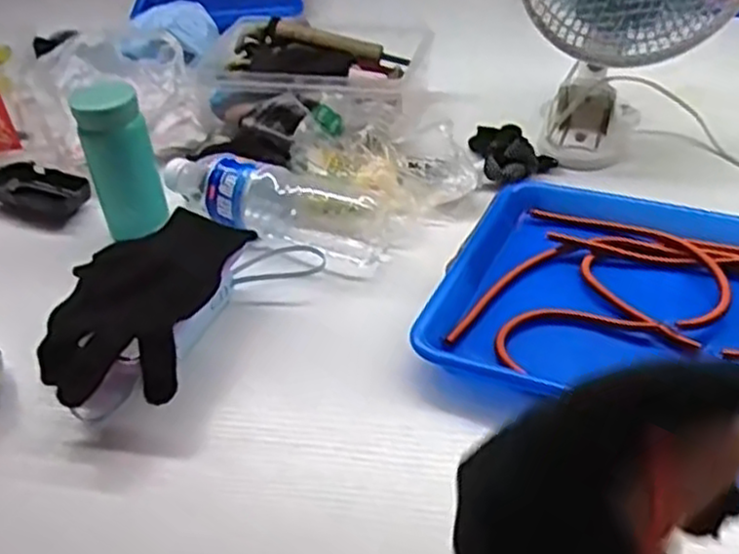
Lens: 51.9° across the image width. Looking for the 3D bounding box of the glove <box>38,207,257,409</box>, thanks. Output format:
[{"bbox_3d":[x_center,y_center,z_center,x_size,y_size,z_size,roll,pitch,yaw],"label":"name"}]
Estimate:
[{"bbox_3d":[-0.163,0.010,0.551,0.109,0.032,0.197,7,39,13],"label":"glove"}]

